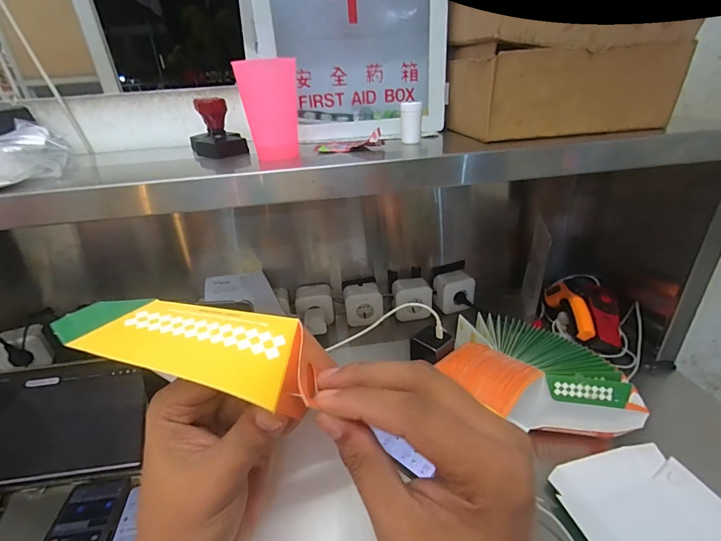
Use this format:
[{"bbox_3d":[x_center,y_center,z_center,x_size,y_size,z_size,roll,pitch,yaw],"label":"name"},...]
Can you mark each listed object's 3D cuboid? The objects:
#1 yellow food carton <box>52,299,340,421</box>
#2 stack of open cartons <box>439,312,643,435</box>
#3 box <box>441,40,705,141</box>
[{"bbox_3d":[-0.084,0.038,0.183,0.129,0.028,0.046,12,30,7],"label":"yellow food carton"},{"bbox_3d":[0.244,0.153,0.561,0.244,0.116,0.207,-7,28,-5],"label":"stack of open cartons"},{"bbox_3d":[0.274,-0.258,0.521,0.263,0.100,0.155,-7,28,-4],"label":"box"}]

